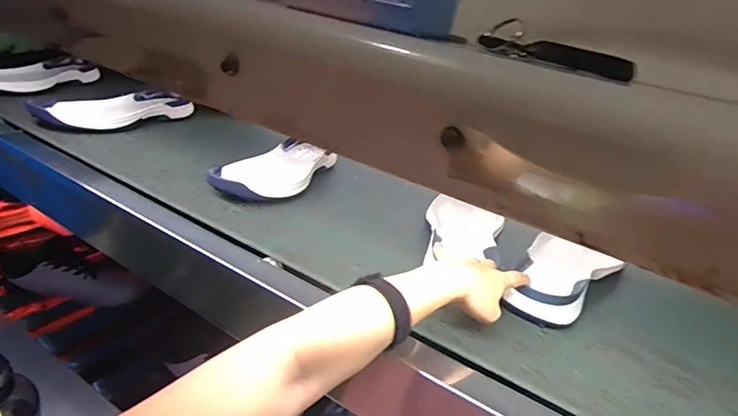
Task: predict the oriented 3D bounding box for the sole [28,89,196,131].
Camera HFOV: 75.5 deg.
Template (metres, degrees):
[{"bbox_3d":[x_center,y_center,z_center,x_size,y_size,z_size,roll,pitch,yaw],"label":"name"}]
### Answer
[{"bbox_3d":[-0.514,-0.203,0.995,0.126,0.056,0.310,16,28,35],"label":"sole"}]

